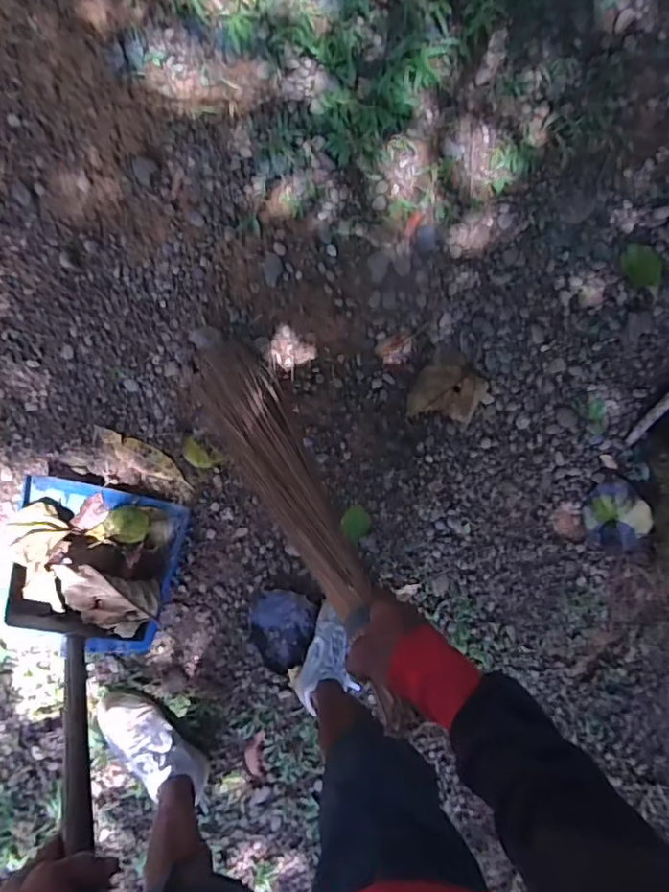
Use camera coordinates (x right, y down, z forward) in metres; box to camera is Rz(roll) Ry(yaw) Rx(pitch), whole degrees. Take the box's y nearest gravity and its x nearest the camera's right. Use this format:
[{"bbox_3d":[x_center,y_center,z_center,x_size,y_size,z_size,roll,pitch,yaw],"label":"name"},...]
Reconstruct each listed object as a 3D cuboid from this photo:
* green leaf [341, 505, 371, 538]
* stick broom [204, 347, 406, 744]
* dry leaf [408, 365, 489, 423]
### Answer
[{"bbox_3d":[0.042,0.150,1.095,0.057,0.013,0.058,0,90,-7],"label":"green leaf"},{"bbox_3d":[-0.069,0.037,0.757,0.104,0.700,0.062,-27,137,-7],"label":"stick broom"},{"bbox_3d":[0.217,-0.101,1.065,0.145,0.029,0.098,7,89,-7],"label":"dry leaf"}]

